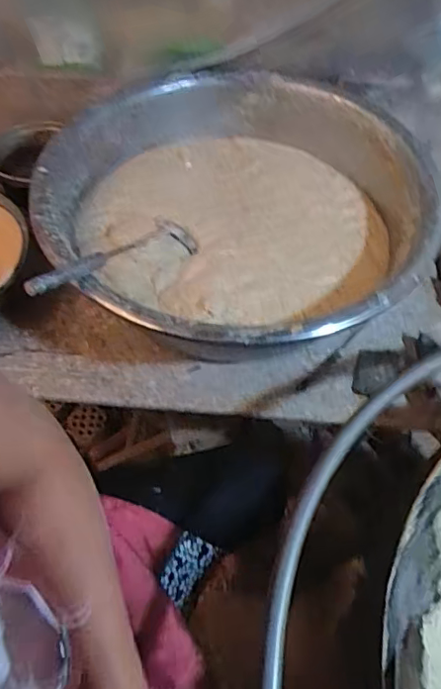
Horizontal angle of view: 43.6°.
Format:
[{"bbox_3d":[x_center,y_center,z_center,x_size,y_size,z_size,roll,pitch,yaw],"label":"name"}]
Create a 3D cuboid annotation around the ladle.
[{"bbox_3d":[-0.136,-0.122,0.765,0.069,0.034,0.341,28,32,16],"label":"ladle"}]

